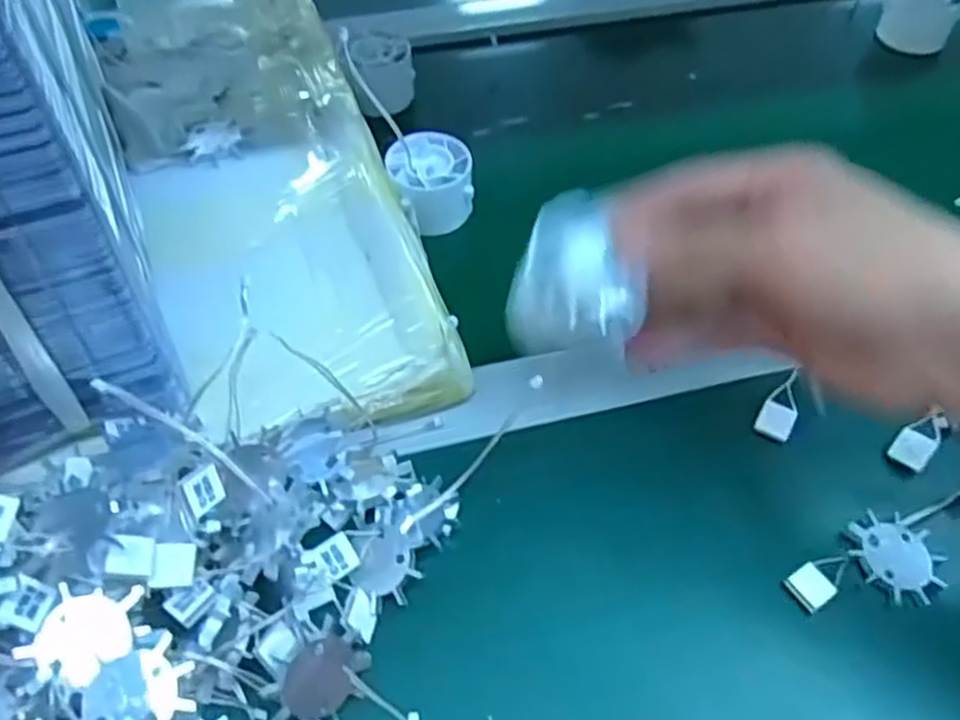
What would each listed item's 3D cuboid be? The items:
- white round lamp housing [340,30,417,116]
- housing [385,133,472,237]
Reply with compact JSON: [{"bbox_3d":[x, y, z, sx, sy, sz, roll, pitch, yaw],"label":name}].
[{"bbox_3d":[-0.068,-0.192,0.507,0.046,0.033,0.050,2,56,-2],"label":"white round lamp housing"},{"bbox_3d":[-0.028,-0.103,0.441,0.047,0.030,0.053,-3,56,-6],"label":"housing"}]

